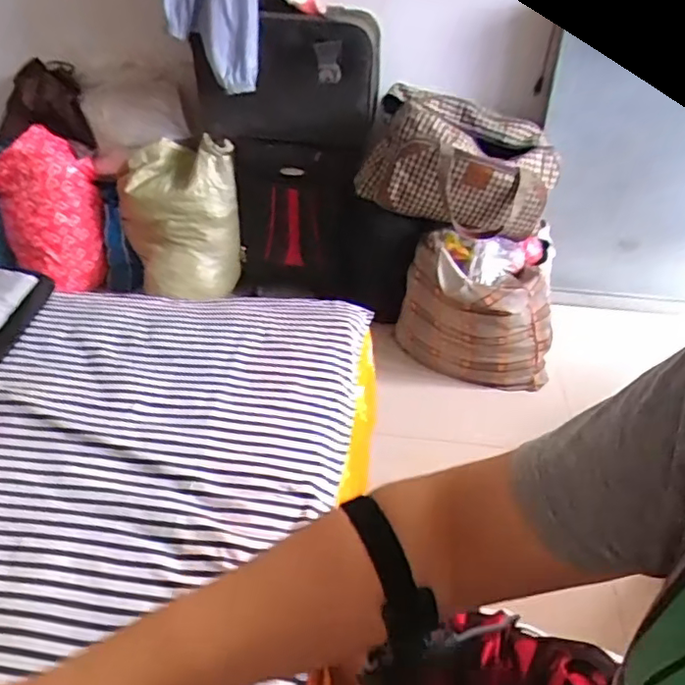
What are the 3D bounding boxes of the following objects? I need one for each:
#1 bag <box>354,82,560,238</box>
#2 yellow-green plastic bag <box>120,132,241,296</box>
[{"bbox_3d":[0.330,-0.518,1.663,0.511,0.287,0.324,7,38,7],"label":"bag"},{"bbox_3d":[-0.484,-0.369,1.773,0.312,0.432,0.220,-14,40,-19],"label":"yellow-green plastic bag"}]

